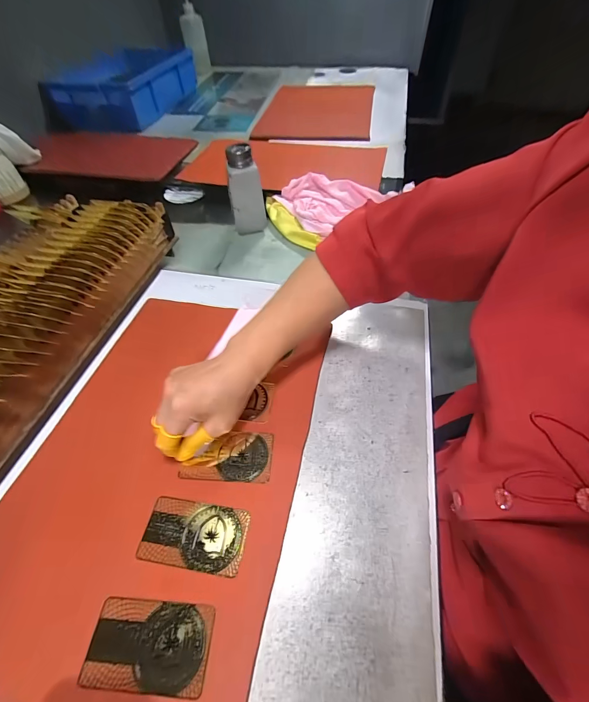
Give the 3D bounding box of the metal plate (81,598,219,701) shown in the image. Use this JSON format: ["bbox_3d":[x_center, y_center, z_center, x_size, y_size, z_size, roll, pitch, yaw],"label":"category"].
[{"bbox_3d":[-0.103,0.208,0.229,0.084,0.004,0.048,2,52,3],"label":"metal plate"}]

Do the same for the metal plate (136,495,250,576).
[{"bbox_3d":[-0.084,0.153,0.270,0.085,0.004,0.048,7,53,6],"label":"metal plate"}]

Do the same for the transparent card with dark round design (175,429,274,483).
[{"bbox_3d":[-0.064,0.100,0.312,0.082,0.004,0.048,3,52,3],"label":"transparent card with dark round design"}]

